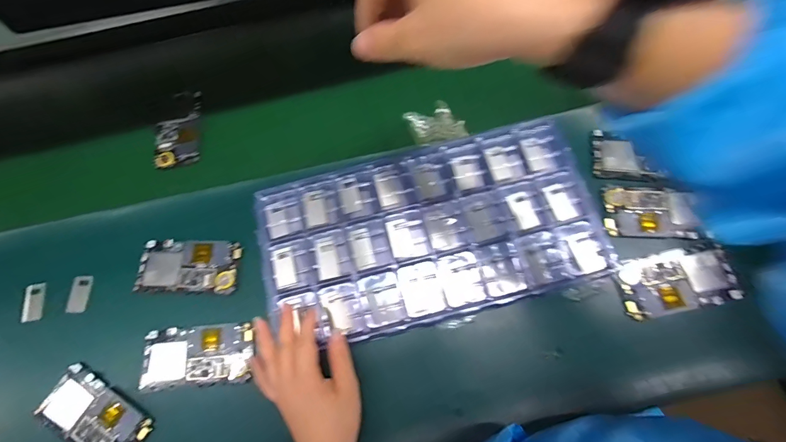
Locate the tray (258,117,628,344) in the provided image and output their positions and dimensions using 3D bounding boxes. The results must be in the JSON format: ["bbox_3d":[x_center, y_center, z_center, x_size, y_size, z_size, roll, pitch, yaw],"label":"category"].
[{"bbox_3d":[0.040,0.008,0.422,0.385,0.018,0.200,-13,74,-2],"label":"tray"}]

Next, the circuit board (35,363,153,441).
[{"bbox_3d":[-0.331,0.218,0.394,0.123,0.006,0.064,29,77,10],"label":"circuit board"}]

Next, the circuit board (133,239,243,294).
[{"bbox_3d":[-0.252,0.055,0.441,0.123,0.010,0.064,2,74,3],"label":"circuit board"}]

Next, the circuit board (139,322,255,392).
[{"bbox_3d":[-0.224,0.155,0.408,0.124,0.007,0.063,-4,74,1],"label":"circuit board"}]

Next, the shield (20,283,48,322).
[{"bbox_3d":[-0.444,0.101,0.441,0.023,0.007,0.045,-8,74,0],"label":"shield"}]

